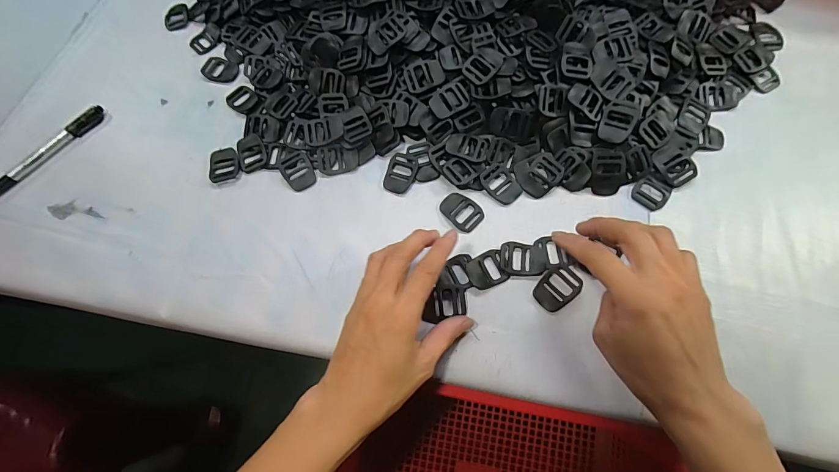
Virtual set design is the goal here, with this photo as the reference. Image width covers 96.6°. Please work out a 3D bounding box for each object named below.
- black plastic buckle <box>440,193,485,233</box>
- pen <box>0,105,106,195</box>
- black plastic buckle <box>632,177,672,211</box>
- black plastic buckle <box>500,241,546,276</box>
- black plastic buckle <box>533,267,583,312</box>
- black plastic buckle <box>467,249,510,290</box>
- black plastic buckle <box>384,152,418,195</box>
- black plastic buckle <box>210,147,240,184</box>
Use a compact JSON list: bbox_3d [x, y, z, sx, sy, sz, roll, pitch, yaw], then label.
[{"bbox_3d":[0.039,-0.023,0.342,0.029,0.004,0.039,-41,72,-13],"label":"black plastic buckle"},{"bbox_3d":[-0.380,-0.086,0.383,0.016,0.013,0.131,34,74,14],"label":"pen"},{"bbox_3d":[0.210,-0.039,0.337,0.028,0.004,0.028,38,75,16],"label":"black plastic buckle"},{"bbox_3d":[0.090,0.020,0.322,0.039,0.004,0.028,5,69,5],"label":"black plastic buckle"},{"bbox_3d":[0.115,0.043,0.311,0.040,0.006,0.027,-37,72,-11],"label":"black plastic buckle"},{"bbox_3d":[0.058,0.029,0.319,0.034,0.008,0.029,-25,70,-7],"label":"black plastic buckle"},{"bbox_3d":[-0.018,-0.060,0.357,0.029,0.005,0.039,14,70,8],"label":"black plastic buckle"},{"bbox_3d":[-0.196,-0.073,0.378,0.029,0.007,0.038,-11,69,-2],"label":"black plastic buckle"}]

